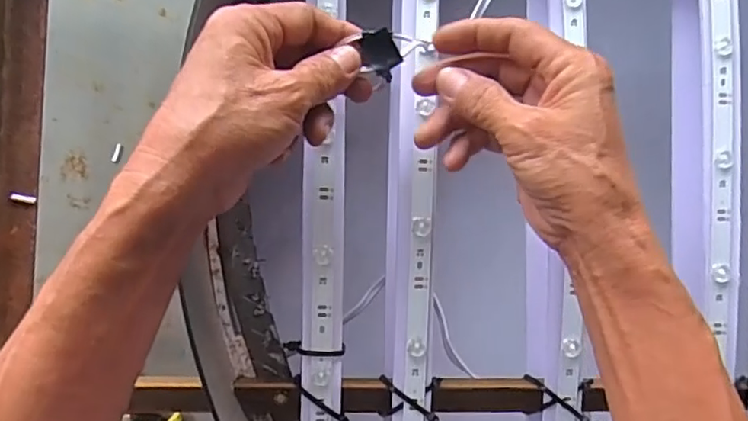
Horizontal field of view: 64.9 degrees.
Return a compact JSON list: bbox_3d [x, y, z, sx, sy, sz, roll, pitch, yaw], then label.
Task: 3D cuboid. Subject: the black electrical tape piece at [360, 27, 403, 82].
[{"bbox_3d":[0.005,-0.086,0.329,0.022,0.009,0.028,-17,91,-6],"label":"black electrical tape piece"}]

